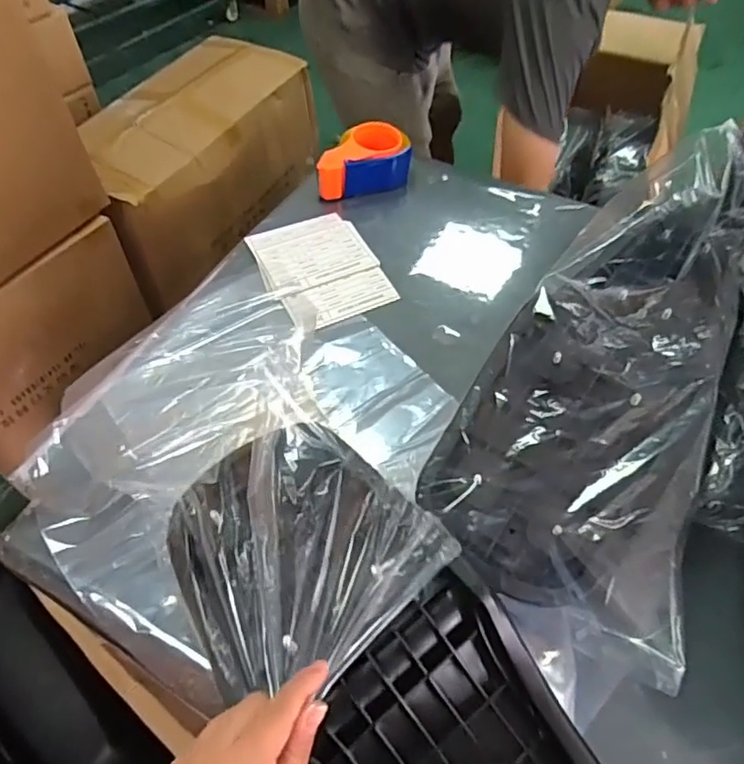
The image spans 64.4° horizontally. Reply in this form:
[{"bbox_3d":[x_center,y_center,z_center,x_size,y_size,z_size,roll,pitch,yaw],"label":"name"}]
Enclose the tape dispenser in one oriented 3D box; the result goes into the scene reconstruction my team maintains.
[{"bbox_3d":[-0.014,-0.342,0.918,0.155,0.070,0.079,-16,55,-11],"label":"tape dispenser"}]

